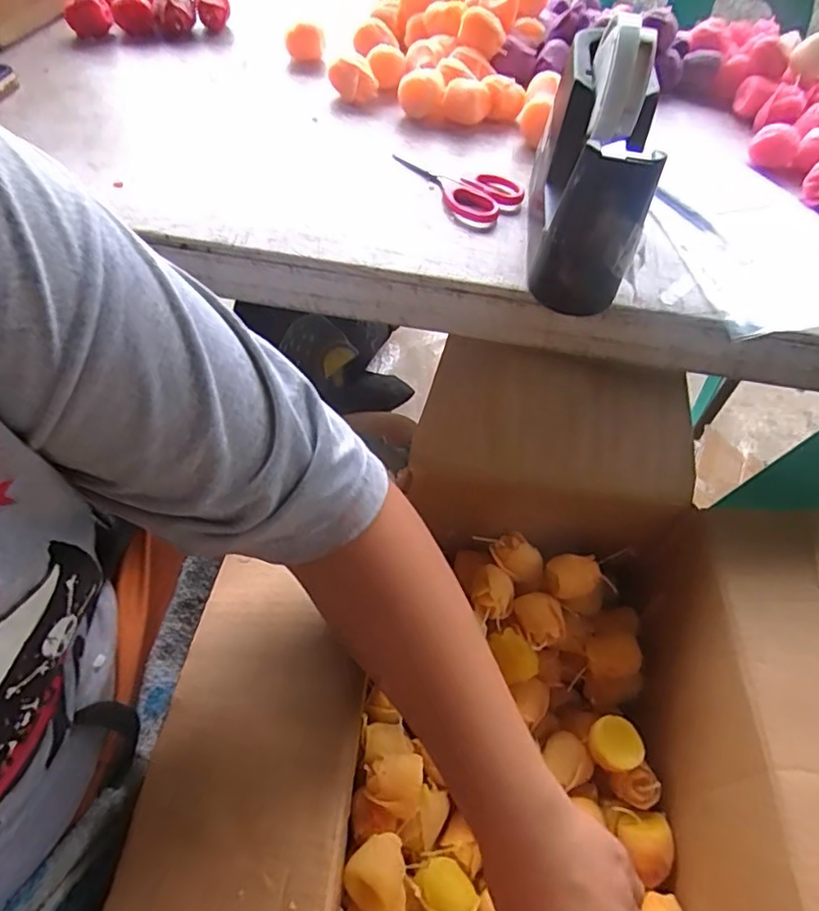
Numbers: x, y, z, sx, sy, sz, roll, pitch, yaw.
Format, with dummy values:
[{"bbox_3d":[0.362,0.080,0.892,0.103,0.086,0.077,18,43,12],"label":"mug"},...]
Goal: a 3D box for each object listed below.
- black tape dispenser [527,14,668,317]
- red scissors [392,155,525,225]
[{"bbox_3d":[0.121,-0.201,0.391,0.060,0.121,0.178,11,54,2],"label":"black tape dispenser"},{"bbox_3d":[0.036,-0.217,0.463,0.104,0.006,0.058,37,59,20],"label":"red scissors"}]

